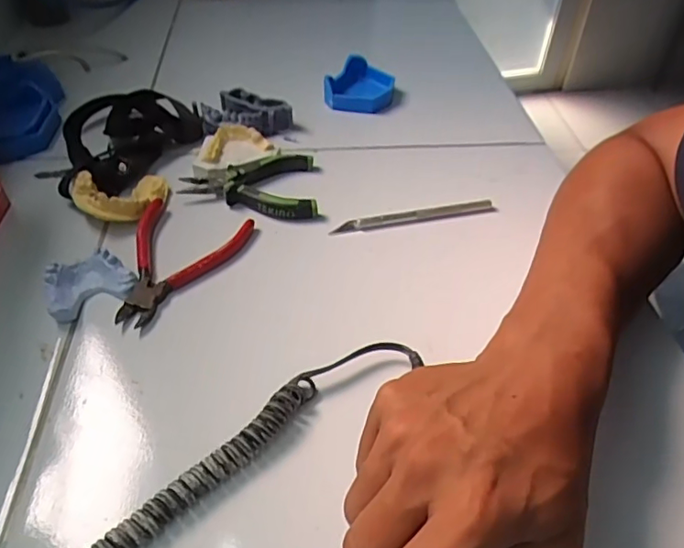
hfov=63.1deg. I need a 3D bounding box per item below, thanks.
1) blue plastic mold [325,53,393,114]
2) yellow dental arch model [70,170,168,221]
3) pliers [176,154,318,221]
[{"bbox_3d":[0.021,-0.208,0.613,0.066,0.027,0.098,12,45,10],"label":"blue plastic mold"},{"bbox_3d":[-0.179,-0.066,0.454,0.072,0.021,0.054,-16,47,-18],"label":"yellow dental arch model"},{"bbox_3d":[-0.079,-0.076,0.477,0.110,0.015,0.081,-3,44,-6],"label":"pliers"}]

